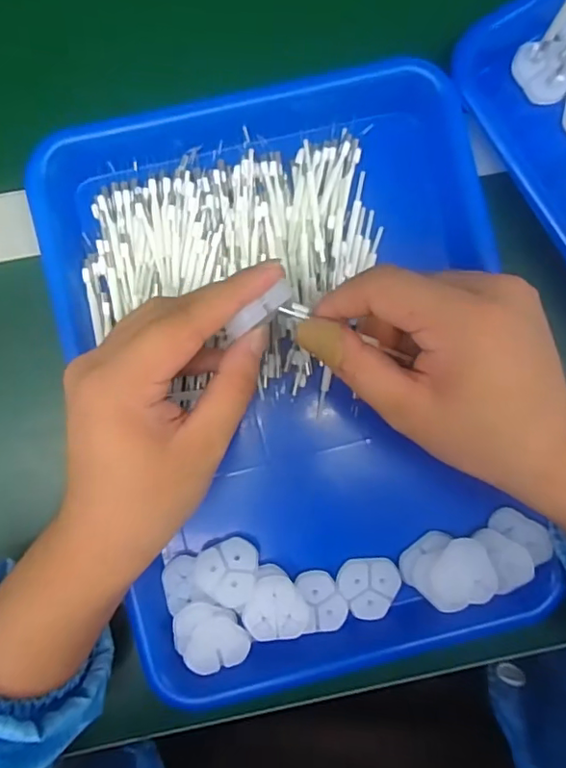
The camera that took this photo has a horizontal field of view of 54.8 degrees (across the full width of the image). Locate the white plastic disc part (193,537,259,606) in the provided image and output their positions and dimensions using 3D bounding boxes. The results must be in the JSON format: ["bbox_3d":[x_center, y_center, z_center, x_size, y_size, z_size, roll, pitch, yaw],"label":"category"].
[{"bbox_3d":[-0.031,0.106,0.315,0.035,0.004,0.035,3,66,-6],"label":"white plastic disc part"}]

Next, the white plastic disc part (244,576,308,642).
[{"bbox_3d":[-0.003,0.130,0.315,0.035,0.009,0.034,0,90,-3],"label":"white plastic disc part"}]

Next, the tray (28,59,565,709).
[{"bbox_3d":[0.011,0.000,0.330,0.240,0.047,0.340,-13,90,-3],"label":"tray"}]

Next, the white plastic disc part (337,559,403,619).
[{"bbox_3d":[0.051,0.122,0.325,0.037,0.004,0.036,3,89,-3],"label":"white plastic disc part"}]

